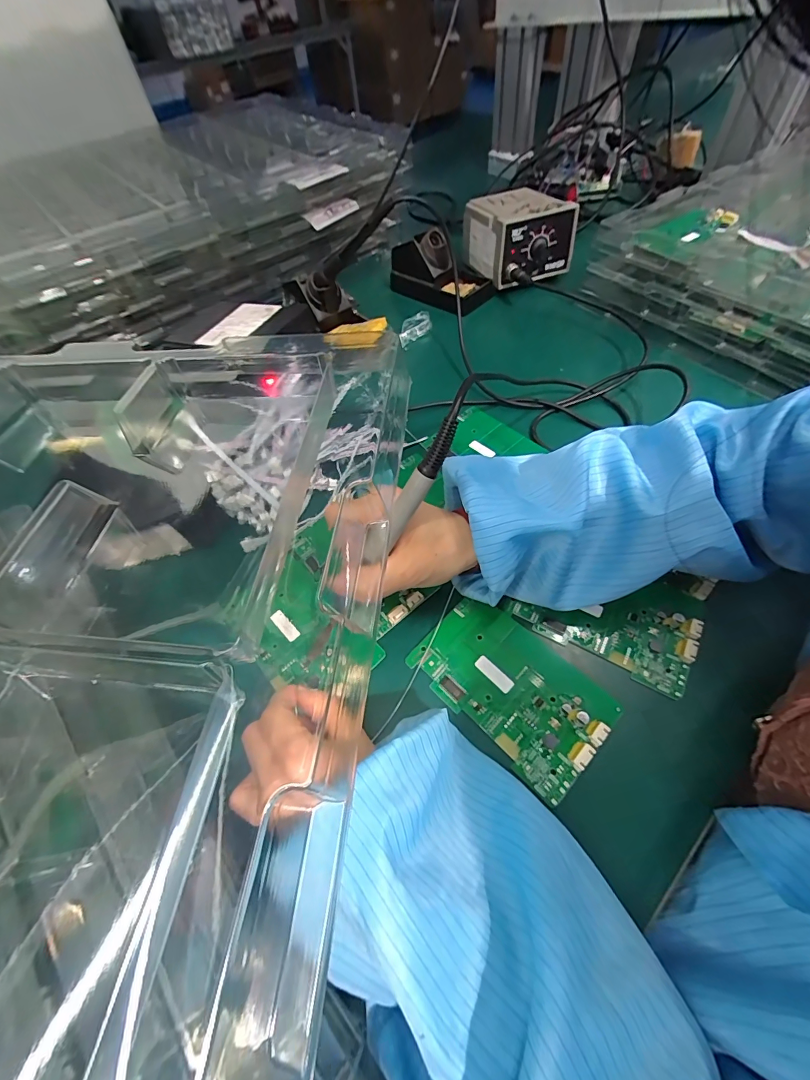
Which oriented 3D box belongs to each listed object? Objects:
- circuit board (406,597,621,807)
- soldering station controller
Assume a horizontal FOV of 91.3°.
[{"bbox_3d":[0.074,0.101,0.285,0.080,0.013,0.129,-39,63,-22],"label":"circuit board"},{"bbox_3d":[0.165,-0.454,0.590,0.122,0.081,0.145,-22,58,-9],"label":"soldering station controller"}]

